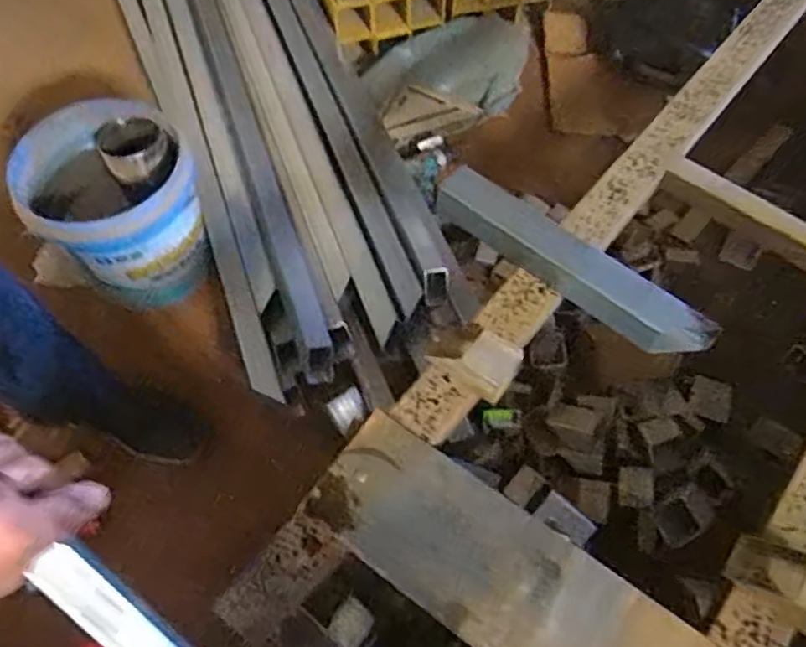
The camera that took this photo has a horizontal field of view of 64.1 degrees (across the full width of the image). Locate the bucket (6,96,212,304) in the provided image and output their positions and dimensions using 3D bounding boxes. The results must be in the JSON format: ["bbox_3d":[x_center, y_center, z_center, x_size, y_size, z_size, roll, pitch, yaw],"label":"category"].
[{"bbox_3d":[-0.466,-0.190,1.068,0.239,0.224,0.260,0,60,0],"label":"bucket"}]

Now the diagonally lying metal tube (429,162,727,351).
[{"bbox_3d":[0.158,-0.059,0.617,0.291,0.046,0.050,36,66,19],"label":"diagonally lying metal tube"}]

